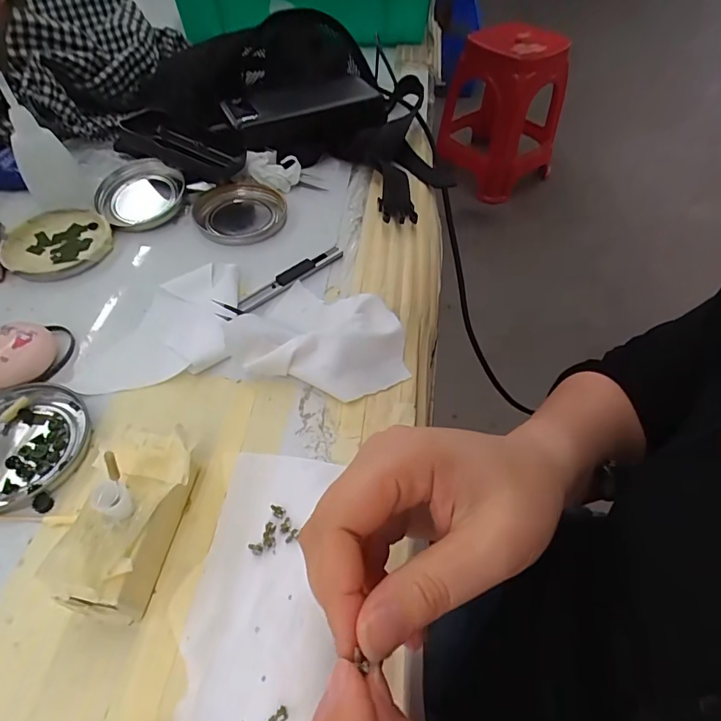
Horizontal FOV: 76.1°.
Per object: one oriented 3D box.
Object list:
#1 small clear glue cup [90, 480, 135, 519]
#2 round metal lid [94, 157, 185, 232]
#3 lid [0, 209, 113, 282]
[{"bbox_3d":[-0.111,0.064,0.208,0.015,0.018,0.013,30,57,20],"label":"small clear glue cup"},{"bbox_3d":[-0.194,-0.145,0.397,0.067,0.025,0.070,1,53,-1],"label":"round metal lid"},{"bbox_3d":[-0.242,-0.094,0.370,0.077,0.010,0.077,1,53,-1],"label":"lid"}]

